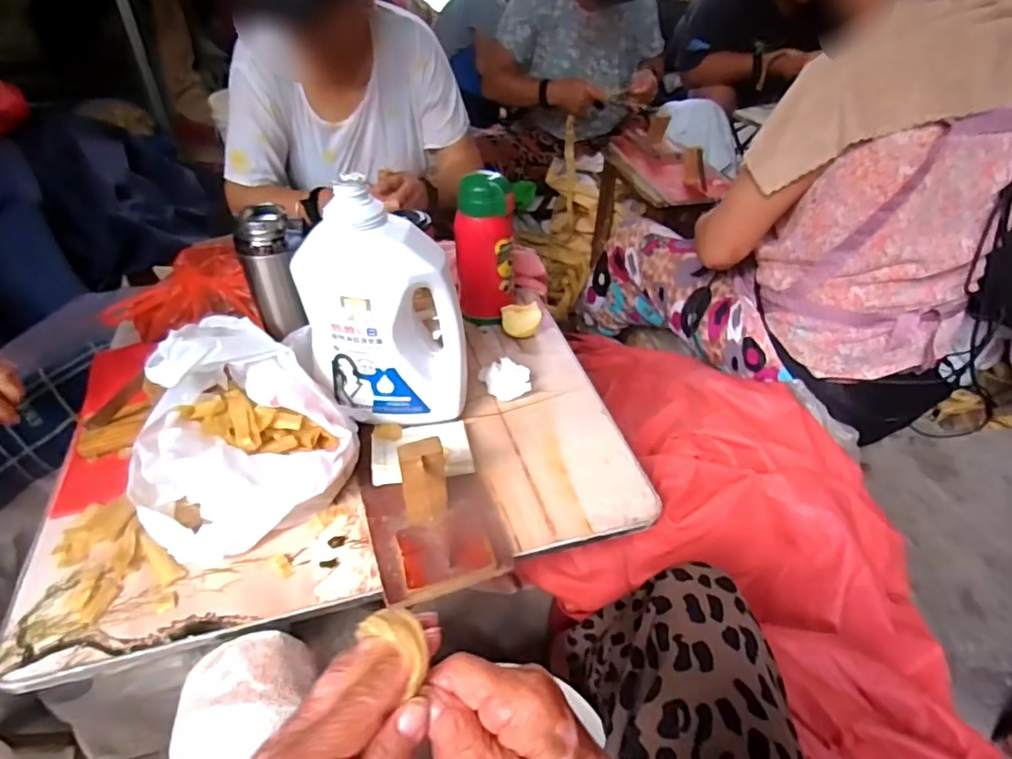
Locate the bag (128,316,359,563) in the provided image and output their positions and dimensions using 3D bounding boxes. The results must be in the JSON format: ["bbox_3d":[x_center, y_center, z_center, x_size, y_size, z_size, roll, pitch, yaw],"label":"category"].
[{"bbox_3d":[-0.266,0.036,0.565,0.207,0.154,0.225,-19,46,-20],"label":"bag"}]

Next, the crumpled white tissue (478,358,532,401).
[{"bbox_3d":[-0.001,0.001,0.695,0.060,0.029,0.044,-1,43,-2],"label":"crumpled white tissue"}]

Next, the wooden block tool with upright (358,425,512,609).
[{"bbox_3d":[-0.075,0.096,0.540,0.119,0.104,0.191,-14,45,-16],"label":"wooden block tool with upright"}]

